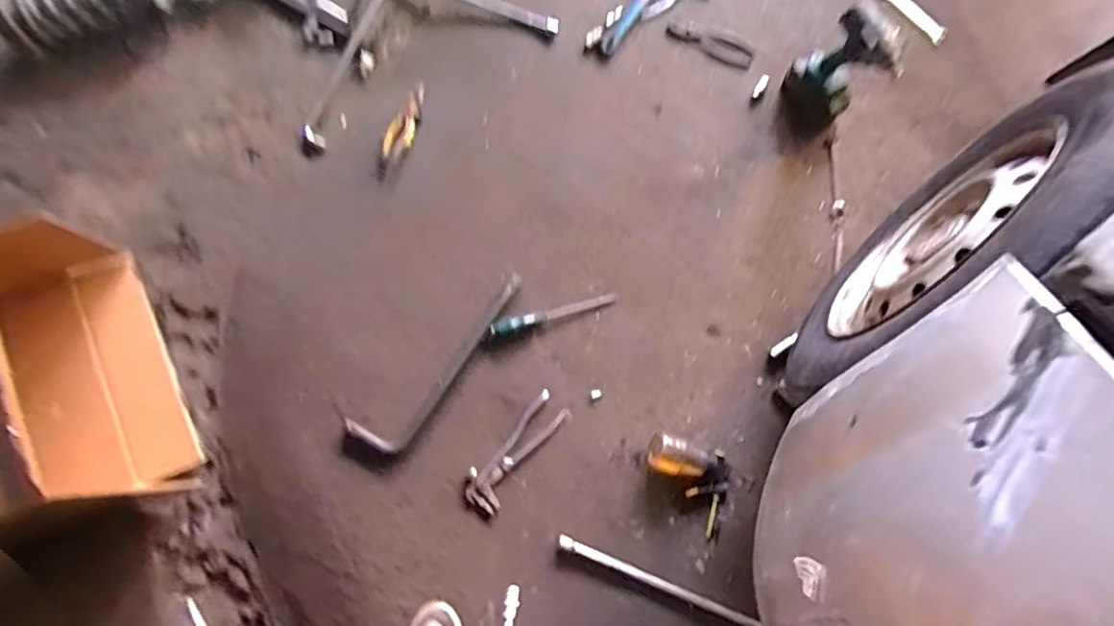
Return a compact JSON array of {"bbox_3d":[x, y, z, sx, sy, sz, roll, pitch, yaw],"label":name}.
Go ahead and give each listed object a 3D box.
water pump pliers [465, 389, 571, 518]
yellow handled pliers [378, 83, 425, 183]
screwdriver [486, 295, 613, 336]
[{"bbox_3d":[-0.075,0.266,1.193,0.079,0.026,0.247,40,80,4],"label":"water pump pliers"},{"bbox_3d":[-0.325,-0.384,1.329,0.059,0.023,0.218,24,80,1],"label":"yellow handled pliers"},{"bbox_3d":[-0.004,0.004,1.246,0.256,0.031,0.034,-14,81,-6],"label":"screwdriver"}]

